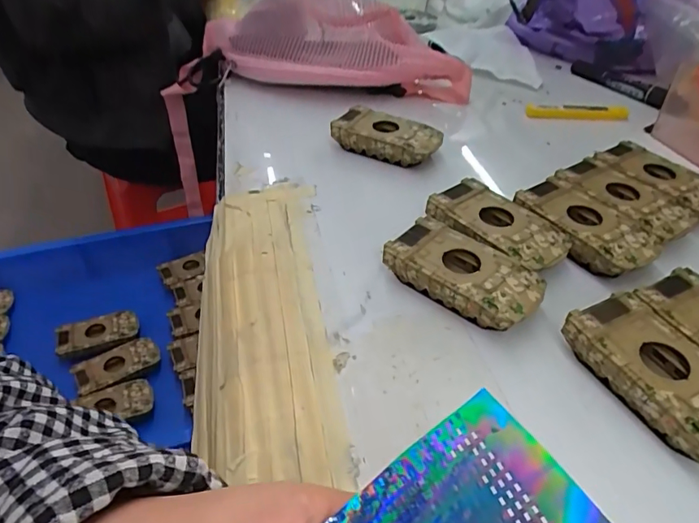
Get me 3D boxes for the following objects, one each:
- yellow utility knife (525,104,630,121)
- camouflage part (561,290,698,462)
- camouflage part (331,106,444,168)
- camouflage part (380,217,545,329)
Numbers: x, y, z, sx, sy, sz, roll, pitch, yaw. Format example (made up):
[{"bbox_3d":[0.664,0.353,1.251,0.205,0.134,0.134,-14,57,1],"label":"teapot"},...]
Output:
[{"bbox_3d":[0.242,-0.160,0.517,0.112,0.013,0.014,-1,42,-2],"label":"yellow utility knife"},{"bbox_3d":[0.166,0.062,0.260,0.051,0.025,0.095,-18,45,-20],"label":"camouflage part"},{"bbox_3d":[0.035,-0.114,0.451,0.093,0.028,0.049,18,45,18],"label":"camouflage part"},{"bbox_3d":[0.073,0.010,0.316,0.094,0.027,0.050,30,50,29],"label":"camouflage part"}]

